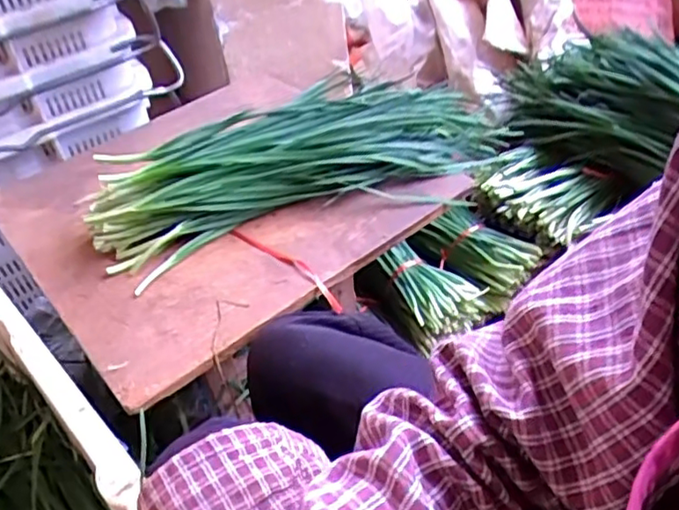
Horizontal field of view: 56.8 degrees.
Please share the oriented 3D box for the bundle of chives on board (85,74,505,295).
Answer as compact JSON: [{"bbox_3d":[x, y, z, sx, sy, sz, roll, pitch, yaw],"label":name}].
[{"bbox_3d":[-0.036,-0.112,0.707,0.481,0.075,0.185,-26,44,-22],"label":"bundle of chives on board"}]

